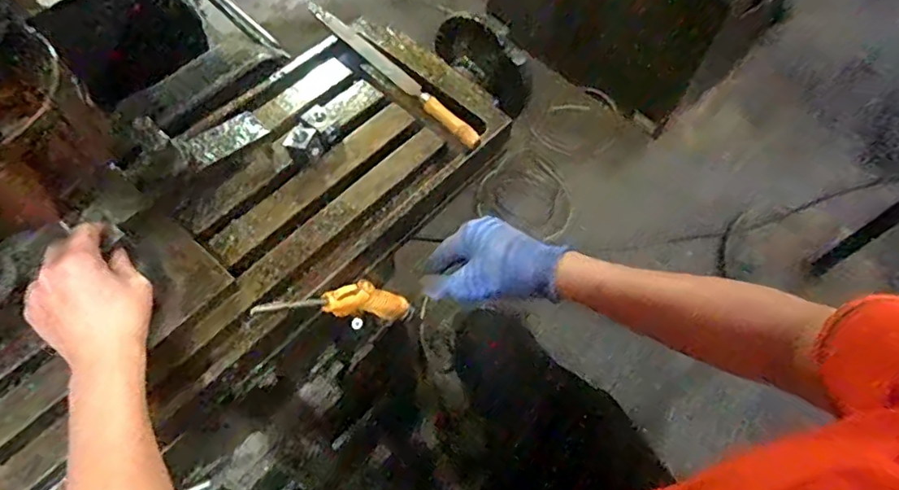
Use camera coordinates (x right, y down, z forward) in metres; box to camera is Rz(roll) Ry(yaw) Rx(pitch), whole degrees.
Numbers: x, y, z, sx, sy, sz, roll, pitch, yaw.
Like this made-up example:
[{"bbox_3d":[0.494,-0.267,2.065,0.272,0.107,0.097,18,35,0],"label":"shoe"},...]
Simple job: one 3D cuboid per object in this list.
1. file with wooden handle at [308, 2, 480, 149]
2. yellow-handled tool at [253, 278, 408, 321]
[{"bbox_3d":[-0.067,-0.204,0.642,0.024,0.022,0.290,-38,69,-22],"label":"file with wooden handle"},{"bbox_3d":[-0.097,0.052,0.535,0.042,0.198,0.024,-42,65,18],"label":"yellow-handled tool"}]

